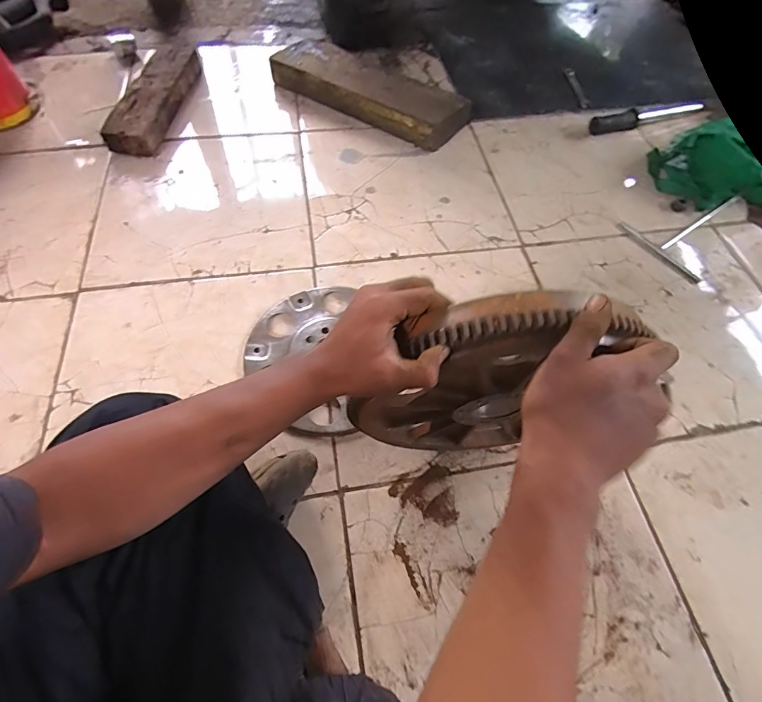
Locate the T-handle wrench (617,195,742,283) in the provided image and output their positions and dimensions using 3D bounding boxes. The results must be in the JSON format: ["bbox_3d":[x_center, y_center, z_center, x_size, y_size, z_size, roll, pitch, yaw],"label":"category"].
[{"bbox_3d":[0.636,-0.259,0.847,0.262,0.018,0.176,-34,67,-18],"label":"T-handle wrench"}]

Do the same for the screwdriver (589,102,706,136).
[{"bbox_3d":[0.642,-0.565,1.000,0.309,0.035,0.044,-16,63,-10],"label":"screwdriver"}]

